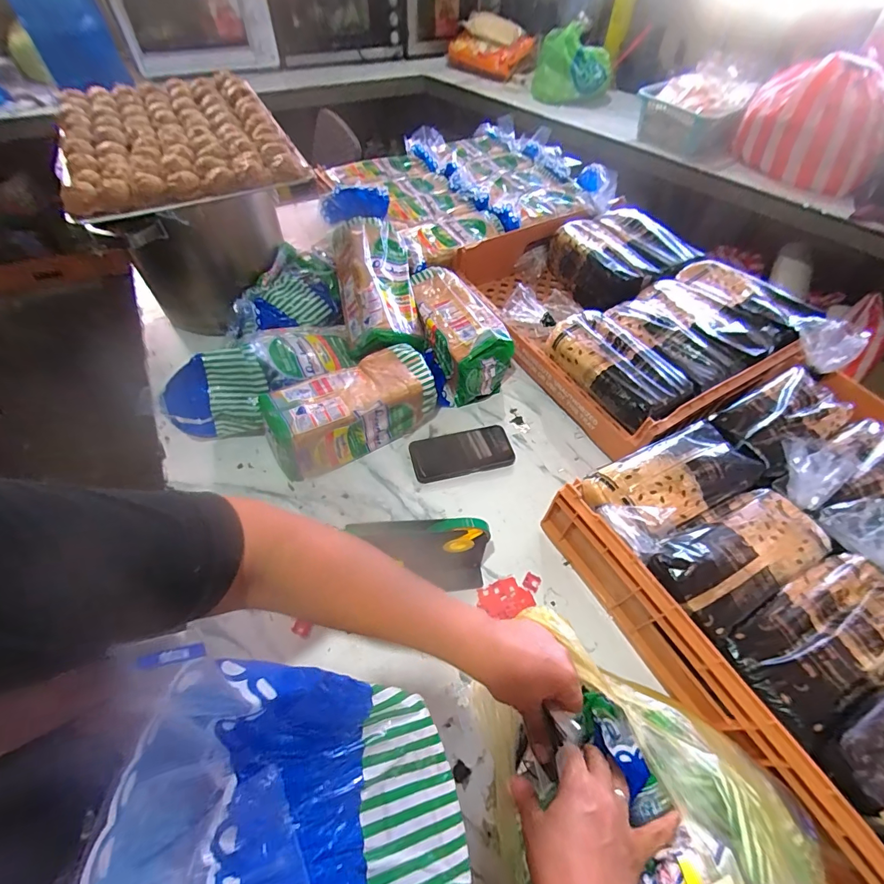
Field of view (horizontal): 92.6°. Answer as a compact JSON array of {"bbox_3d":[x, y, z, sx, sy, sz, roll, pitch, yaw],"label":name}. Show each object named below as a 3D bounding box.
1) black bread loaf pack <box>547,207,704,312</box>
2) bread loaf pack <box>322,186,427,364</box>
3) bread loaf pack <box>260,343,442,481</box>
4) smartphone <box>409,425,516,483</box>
[{"bbox_3d":[0.369,-0.393,0.921,0.287,0.096,0.241,-31,62,-21],"label":"black bread loaf pack"},{"bbox_3d":[-0.128,-0.315,0.781,0.139,0.092,0.337,-12,70,-10],"label":"bread loaf pack"},{"bbox_3d":[-0.147,-0.054,0.683,0.269,0.110,0.114,-27,61,-19],"label":"bread loaf pack"},{"bbox_3d":[0.035,0.017,0.706,0.167,0.008,0.081,-11,57,-10],"label":"smartphone"}]

